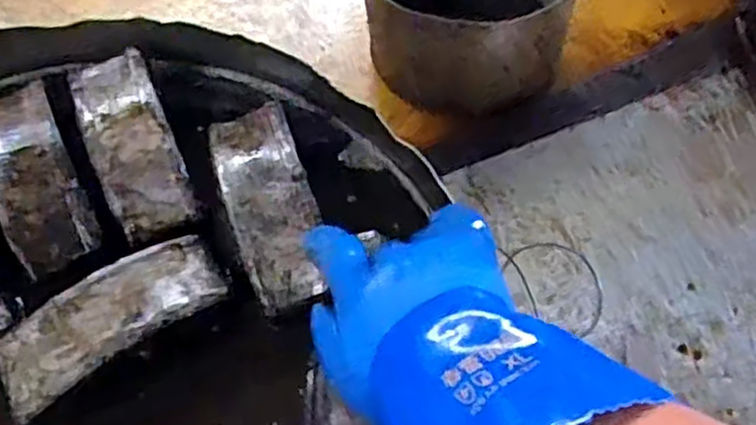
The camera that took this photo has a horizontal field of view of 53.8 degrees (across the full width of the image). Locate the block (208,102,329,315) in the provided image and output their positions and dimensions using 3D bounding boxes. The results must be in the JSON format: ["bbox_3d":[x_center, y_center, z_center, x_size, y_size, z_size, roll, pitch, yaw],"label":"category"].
[{"bbox_3d":[-0.077,-0.009,0.527,0.059,0.030,0.151,-18,66,-8],"label":"block"}]

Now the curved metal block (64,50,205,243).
[{"bbox_3d":[-0.184,-0.057,0.557,0.058,0.034,0.154,-22,66,-10],"label":"curved metal block"}]

